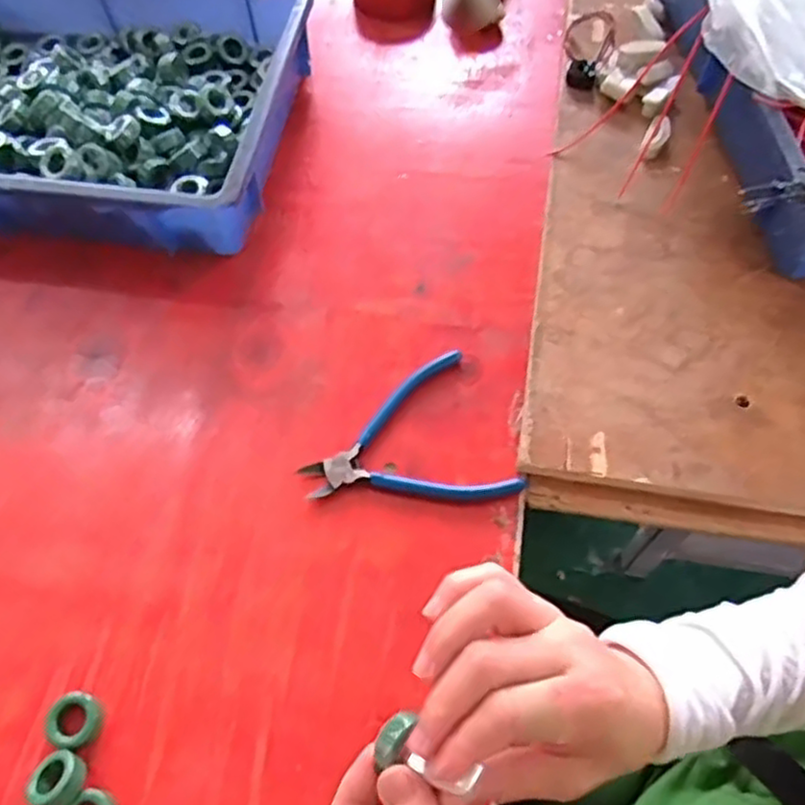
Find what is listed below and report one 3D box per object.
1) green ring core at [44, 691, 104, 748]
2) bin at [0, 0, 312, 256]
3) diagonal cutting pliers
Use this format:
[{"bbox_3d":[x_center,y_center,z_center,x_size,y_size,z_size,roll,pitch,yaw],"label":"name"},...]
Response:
[{"bbox_3d":[-0.196,0.190,0.429,0.031,0.009,0.029,-2,62,3],"label":"green ring core"},{"bbox_3d":[-0.307,-0.275,0.642,0.425,0.086,0.280,7,63,8],"label":"bin"},{"bbox_3d":[-0.002,0.032,0.503,0.139,0.006,0.114,-20,62,-7],"label":"diagonal cutting pliers"}]

